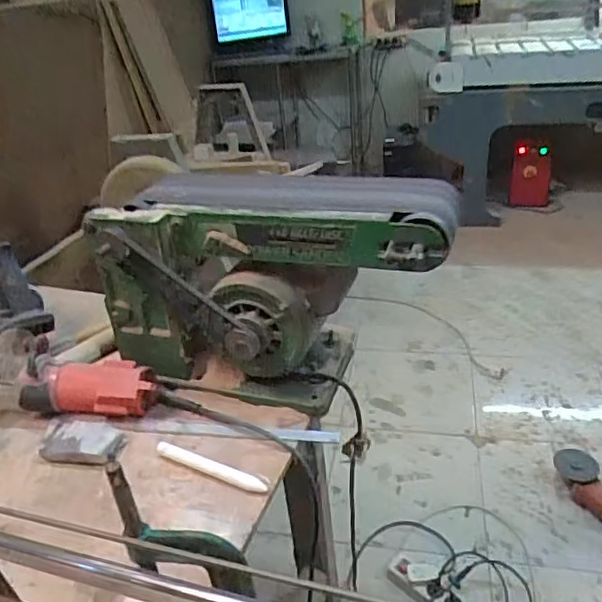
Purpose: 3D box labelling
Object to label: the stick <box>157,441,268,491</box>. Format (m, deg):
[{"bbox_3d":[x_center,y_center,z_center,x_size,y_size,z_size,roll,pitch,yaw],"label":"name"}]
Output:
[{"bbox_3d":[-0.106,0.192,0.678,0.153,0.011,0.017,11,35,27],"label":"stick"}]

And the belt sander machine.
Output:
[{"bbox_3d":[-0.037,-0.005,0.748,0.440,0.273,0.160,6,33,20],"label":"belt sander machine"}]

